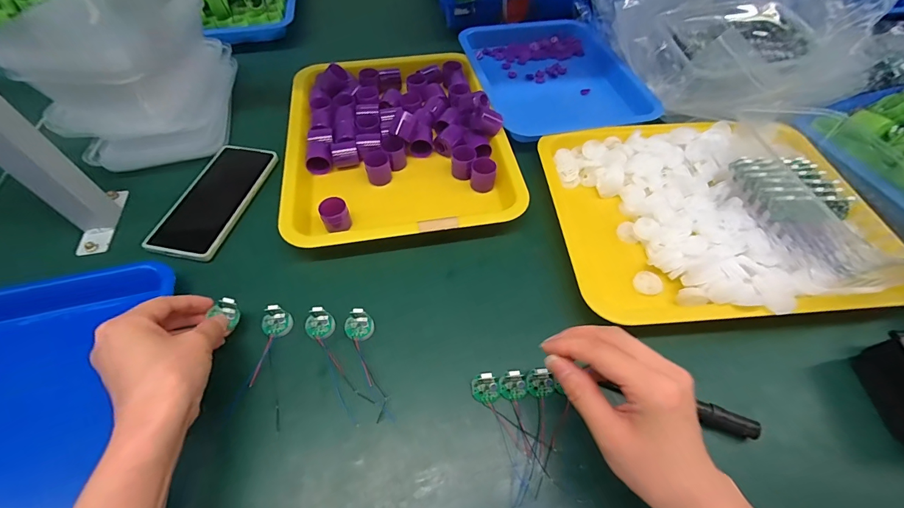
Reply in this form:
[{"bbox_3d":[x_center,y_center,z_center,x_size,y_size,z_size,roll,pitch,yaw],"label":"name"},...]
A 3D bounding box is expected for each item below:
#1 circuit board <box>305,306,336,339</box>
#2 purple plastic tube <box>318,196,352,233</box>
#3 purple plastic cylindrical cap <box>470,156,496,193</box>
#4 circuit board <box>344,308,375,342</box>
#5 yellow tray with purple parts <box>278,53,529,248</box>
[{"bbox_3d":[-0.122,0.064,0.353,0.025,0.015,0.027,-37,63,-21],"label":"circuit board"},{"bbox_3d":[-0.125,-0.041,0.412,0.028,0.030,0.029,0,56,0],"label":"purple plastic tube"},{"bbox_3d":[0.037,-0.094,0.447,0.028,0.036,0.025,13,57,10],"label":"purple plastic cylindrical cap"},{"bbox_3d":[-0.085,0.067,0.355,0.026,0.022,0.027,-27,60,-17],"label":"circuit board"},{"bbox_3d":[-0.071,-0.148,0.478,0.261,0.040,0.314,-10,57,-6],"label":"yellow tray with purple parts"}]

